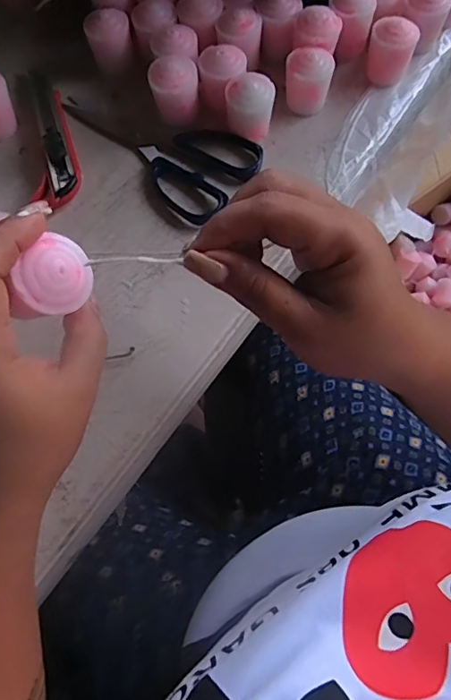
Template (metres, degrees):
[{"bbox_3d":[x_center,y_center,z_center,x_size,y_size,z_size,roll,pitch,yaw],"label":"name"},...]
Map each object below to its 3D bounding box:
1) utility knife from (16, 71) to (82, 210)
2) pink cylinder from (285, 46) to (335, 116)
[{"bbox_3d":[-0.148,-0.183,0.424,0.037,0.021,0.157,-15,69,-4],"label":"utility knife"},{"bbox_3d":[0.067,-0.221,0.412,0.036,0.040,0.033,-1,69,1],"label":"pink cylinder"}]

